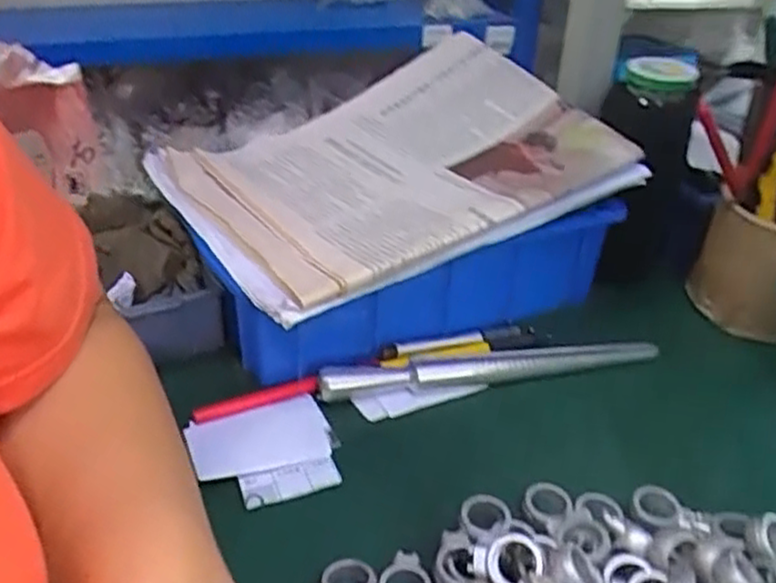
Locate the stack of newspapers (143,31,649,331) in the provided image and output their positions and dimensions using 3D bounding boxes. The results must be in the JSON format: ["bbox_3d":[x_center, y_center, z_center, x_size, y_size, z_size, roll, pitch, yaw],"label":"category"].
[{"bbox_3d":[0.002,-0.106,0.535,0.321,0.060,0.247,-20,39,-30],"label":"stack of newspapers"}]

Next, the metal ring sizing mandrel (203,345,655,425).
[{"bbox_3d":[0.033,0.053,0.483,0.307,0.021,0.022,-7,34,-14],"label":"metal ring sizing mandrel"}]

